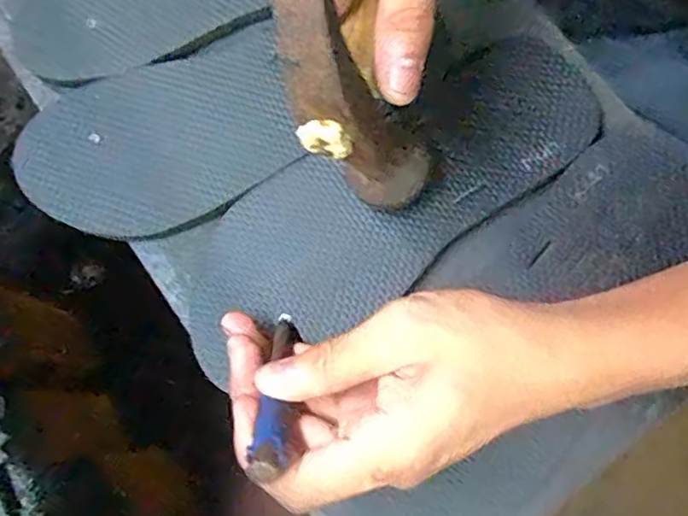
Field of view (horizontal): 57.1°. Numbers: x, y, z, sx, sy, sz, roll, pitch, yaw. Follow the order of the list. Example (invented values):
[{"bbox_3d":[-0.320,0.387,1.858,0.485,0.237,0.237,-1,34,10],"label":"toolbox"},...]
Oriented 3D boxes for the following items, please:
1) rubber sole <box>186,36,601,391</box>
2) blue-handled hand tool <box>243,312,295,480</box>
[{"bbox_3d":[0.023,-0.033,0.336,0.246,0.009,0.085,-35,75,-6],"label":"rubber sole"},{"bbox_3d":[-0.029,0.056,0.276,0.014,0.103,0.010,1,116,0],"label":"blue-handled hand tool"}]

